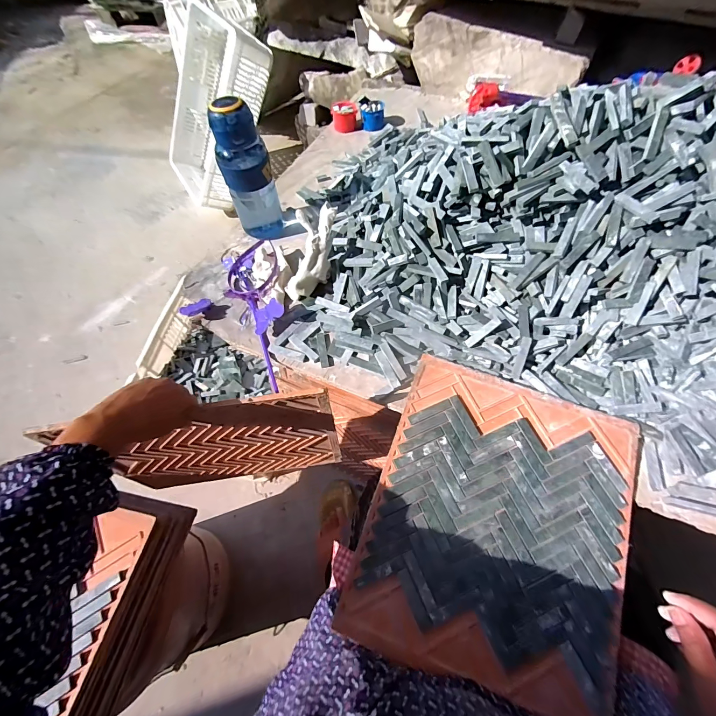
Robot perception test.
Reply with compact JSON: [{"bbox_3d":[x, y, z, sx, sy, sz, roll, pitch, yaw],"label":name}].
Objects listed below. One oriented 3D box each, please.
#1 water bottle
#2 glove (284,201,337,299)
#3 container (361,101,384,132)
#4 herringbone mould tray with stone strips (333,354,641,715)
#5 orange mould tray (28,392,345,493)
[{"bbox_3d":[-0.197,-0.326,0.620,0.082,0.236,0.071,-17,61,-6],"label":"water bottle"},{"bbox_3d":[-0.079,-0.178,0.585,0.062,0.060,0.166,23,106,15],"label":"glove"},{"bbox_3d":[0.038,-0.635,0.897,0.063,0.055,0.052,1,61,3],"label":"container"},{"bbox_3d":[0.172,0.190,0.423,0.288,0.010,0.359,18,70,12],"label":"herringbone mould tray with stone strips"},{"bbox_3d":[-0.197,0.141,0.530,0.335,0.305,0.028,-10,61,-3],"label":"orange mould tray"}]

